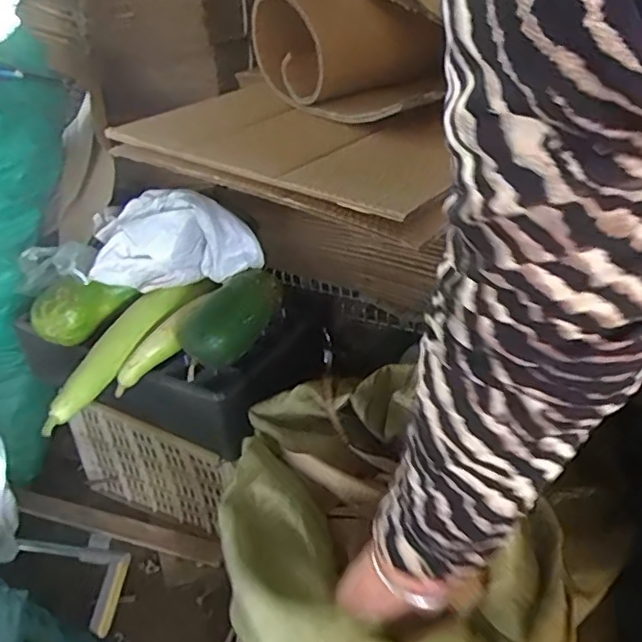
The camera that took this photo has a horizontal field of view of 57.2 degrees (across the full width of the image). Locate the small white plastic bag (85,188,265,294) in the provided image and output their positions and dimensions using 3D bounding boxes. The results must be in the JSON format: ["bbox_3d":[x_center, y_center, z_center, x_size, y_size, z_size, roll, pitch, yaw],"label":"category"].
[{"bbox_3d":[-0.260,-0.138,1.009,0.289,0.148,0.139,0,32,11],"label":"small white plastic bag"}]

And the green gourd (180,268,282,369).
[{"bbox_3d":[-0.143,-0.003,0.962,0.085,0.085,0.225,6,34,20],"label":"green gourd"}]

